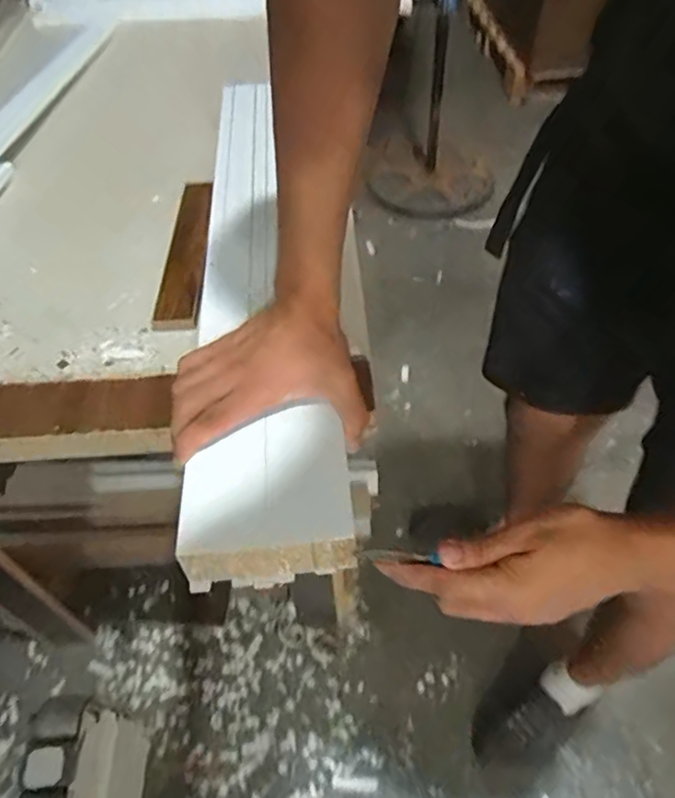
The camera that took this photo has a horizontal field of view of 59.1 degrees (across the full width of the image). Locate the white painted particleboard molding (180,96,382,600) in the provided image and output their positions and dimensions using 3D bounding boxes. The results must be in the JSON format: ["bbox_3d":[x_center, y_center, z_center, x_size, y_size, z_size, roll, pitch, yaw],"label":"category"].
[{"bbox_3d":[-0.100,-0.153,0.649,0.135,0.053,0.722,-9,49,-5],"label":"white painted particleboard molding"}]

